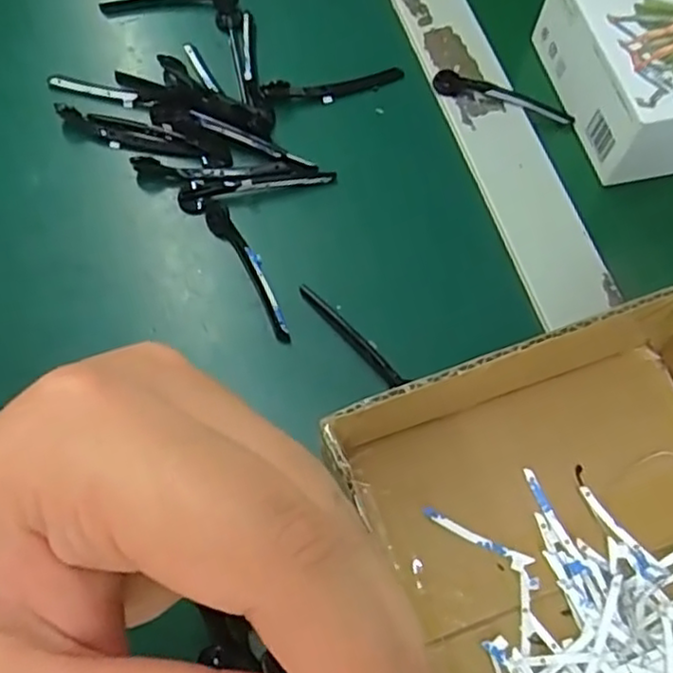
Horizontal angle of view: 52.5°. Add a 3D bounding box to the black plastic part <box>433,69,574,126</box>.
[{"bbox_3d":[0.086,-0.123,0.349,0.073,0.004,0.014,18,68,6],"label":"black plastic part"}]

